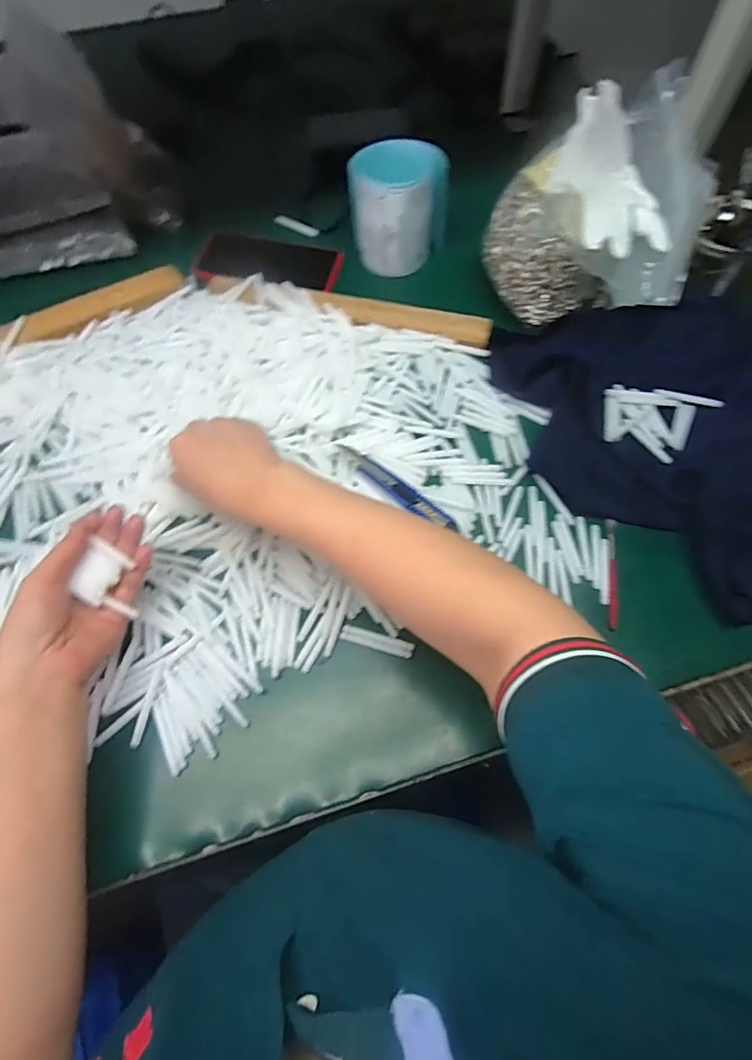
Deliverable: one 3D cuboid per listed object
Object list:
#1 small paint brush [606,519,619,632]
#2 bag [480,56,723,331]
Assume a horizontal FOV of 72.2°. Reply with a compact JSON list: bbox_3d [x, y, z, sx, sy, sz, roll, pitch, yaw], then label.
[{"bbox_3d":[0.203,0.035,0.439,0.008,0.006,0.101,9,68,4],"label":"small paint brush"},{"bbox_3d":[0.211,-0.305,0.505,0.189,0.152,0.154,20,69,9],"label":"bag"}]

